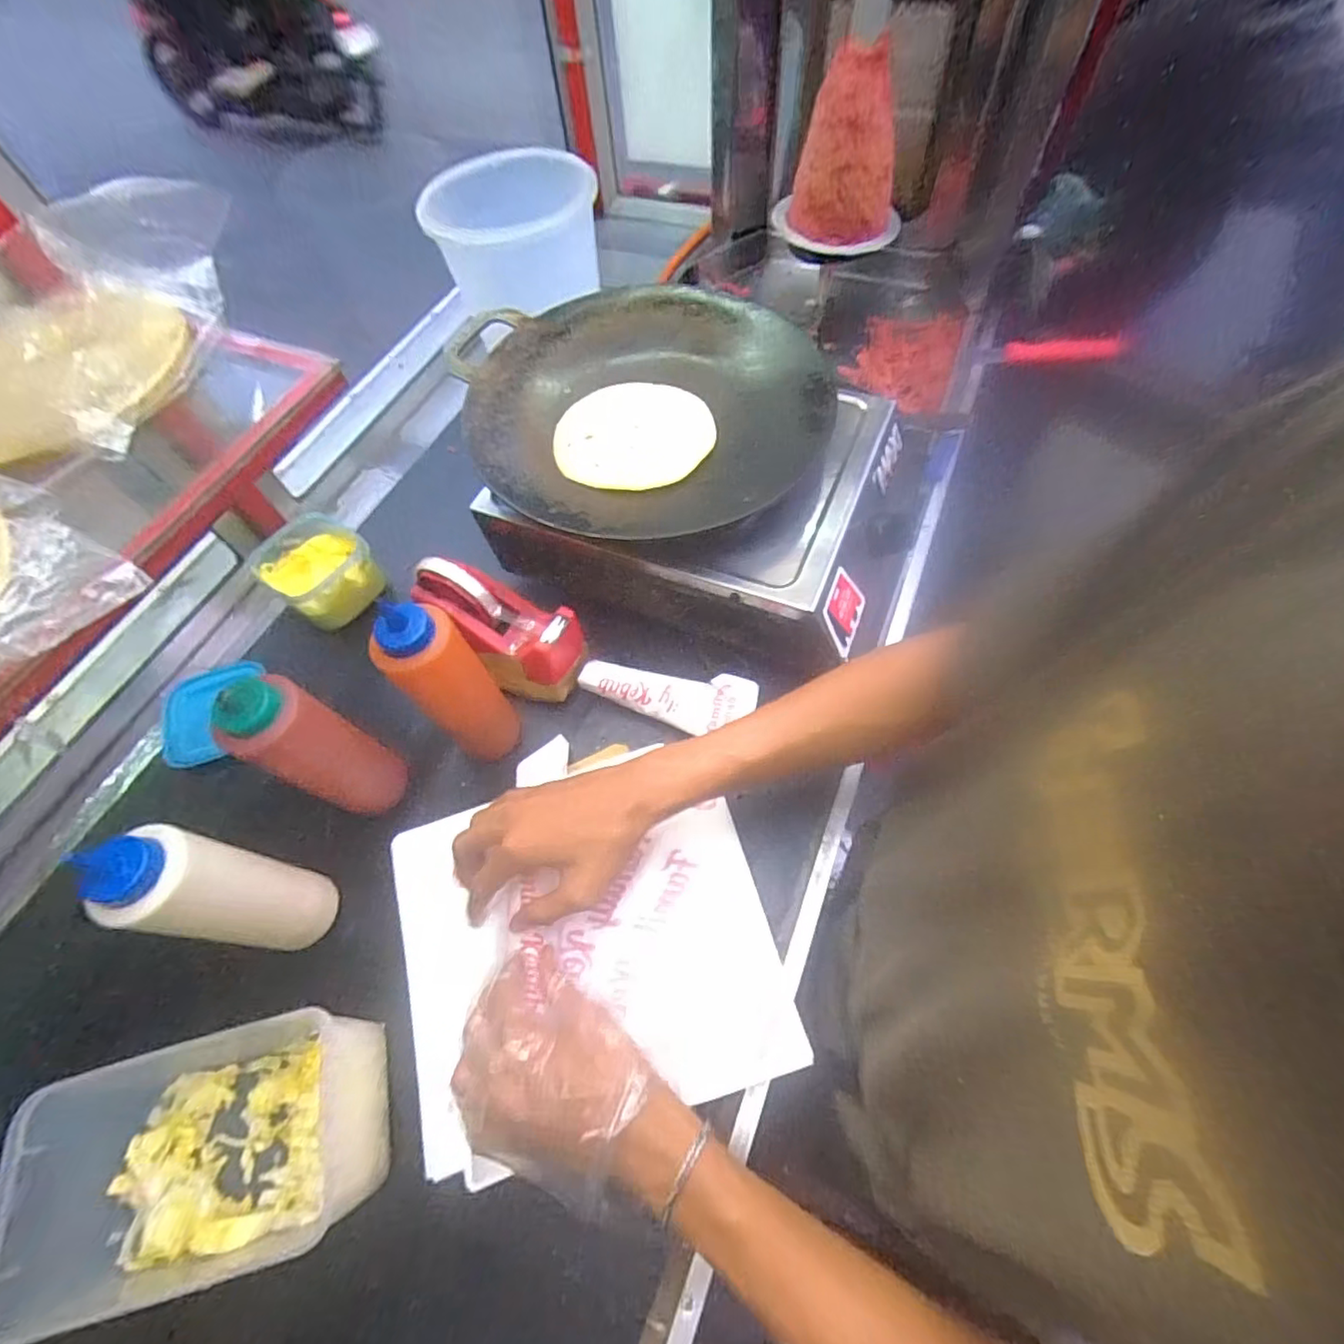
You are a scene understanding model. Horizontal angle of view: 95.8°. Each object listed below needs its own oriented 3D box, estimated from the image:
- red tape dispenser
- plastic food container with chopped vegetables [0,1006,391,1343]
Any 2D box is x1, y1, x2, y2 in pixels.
[{"bbox_3d":[-0.153,-0.043,0.568,0.156,0.107,0.075,32,67,20],"label":"red tape dispenser"},{"bbox_3d":[-0.299,0.310,0.399,0.191,0.087,0.118,-15,60,-5],"label":"plastic food container with chopped vegetables"}]

